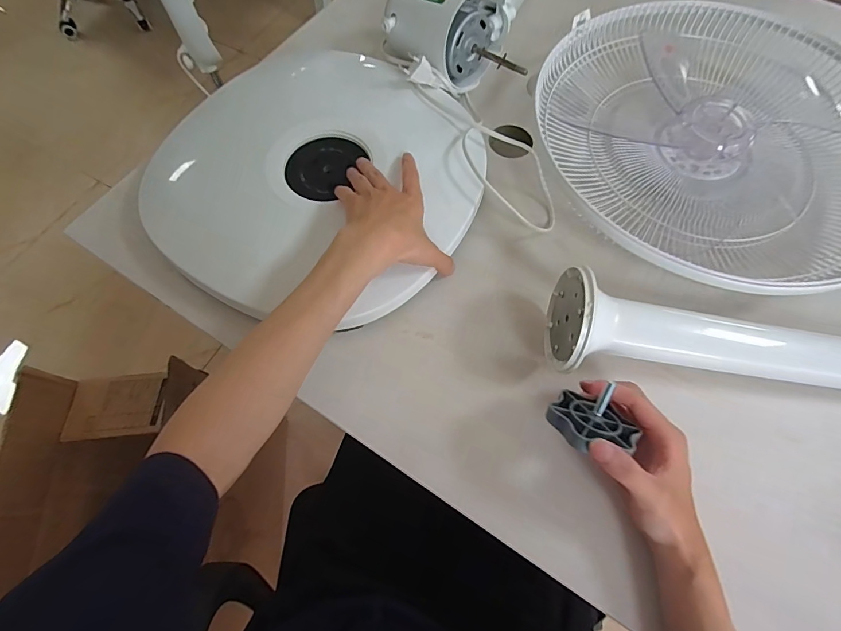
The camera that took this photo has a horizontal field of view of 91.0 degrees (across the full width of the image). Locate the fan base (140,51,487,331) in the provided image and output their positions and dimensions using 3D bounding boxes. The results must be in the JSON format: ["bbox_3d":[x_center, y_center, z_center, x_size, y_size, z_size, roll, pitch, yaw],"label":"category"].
[{"bbox_3d":[-0.124,-0.172,0.507,0.368,0.038,0.367,0,67,0],"label":"fan base"}]

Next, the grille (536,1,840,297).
[{"bbox_3d":[0.366,-0.216,0.516,0.394,0.073,0.422,0,67,0],"label":"grille"}]

